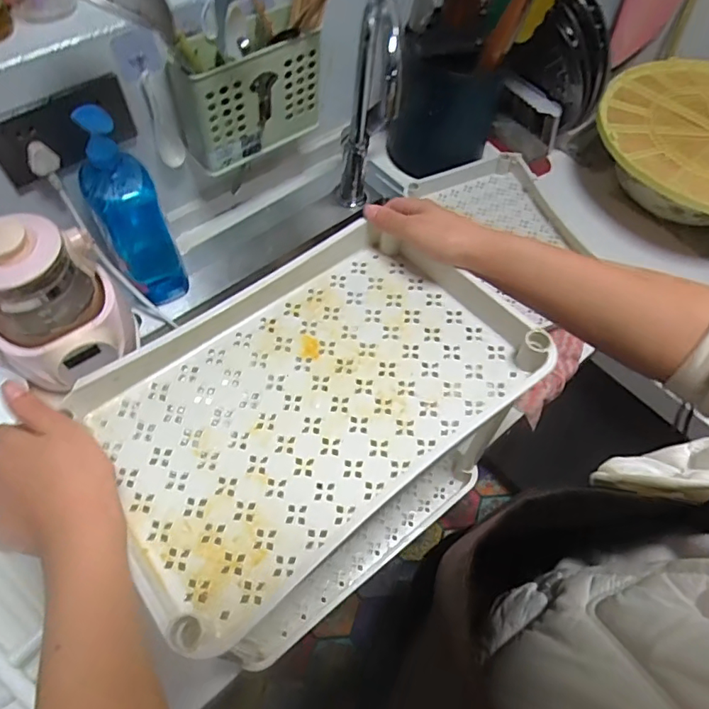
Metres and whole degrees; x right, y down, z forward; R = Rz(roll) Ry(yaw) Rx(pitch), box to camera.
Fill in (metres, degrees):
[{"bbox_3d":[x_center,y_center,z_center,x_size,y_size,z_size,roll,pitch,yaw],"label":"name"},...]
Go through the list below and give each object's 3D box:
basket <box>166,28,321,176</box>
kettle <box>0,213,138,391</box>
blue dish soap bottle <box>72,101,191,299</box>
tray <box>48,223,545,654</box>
[{"bbox_3d":[-0.147,-0.369,0.763,0.211,0.155,0.071,-31,64,-20],"label":"basket"},{"bbox_3d":[-0.373,-0.053,0.659,0.158,0.199,0.141,-31,64,-20],"label":"kettle"},{"bbox_3d":[-0.299,-0.187,0.709,0.084,0.283,0.077,-28,63,-19],"label":"blue dish soap bottle"},{"bbox_3d":[-0.037,0.025,0.433,0.339,0.041,0.245,-34,65,-21],"label":"tray"}]

